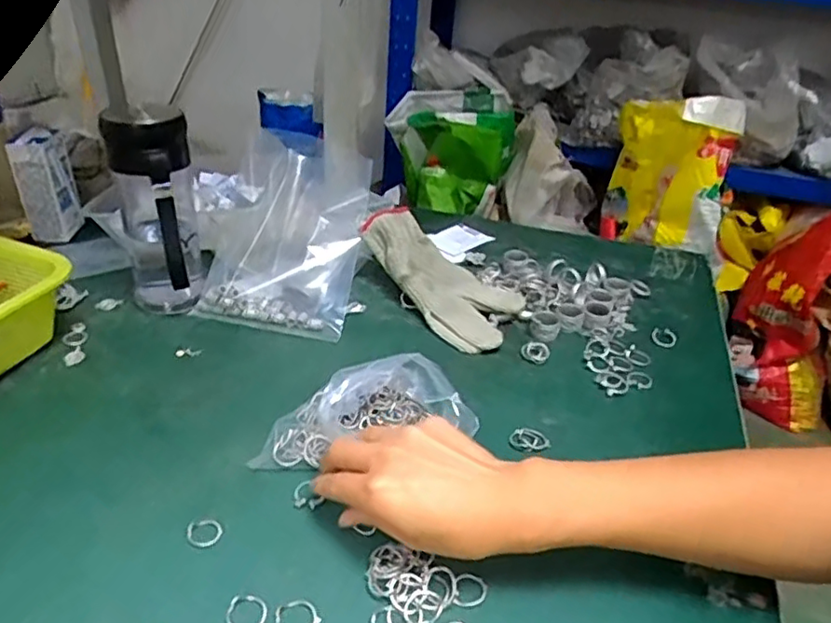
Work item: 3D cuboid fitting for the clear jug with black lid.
[{"bbox_3d":[-0.228,-0.084,0.551,0.065,0.186,0.076,-10,36,-20],"label":"clear jug with black lid"}]

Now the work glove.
[{"bbox_3d":[0.029,-0.034,0.622,0.091,0.042,0.191,-23,58,-34],"label":"work glove"}]

